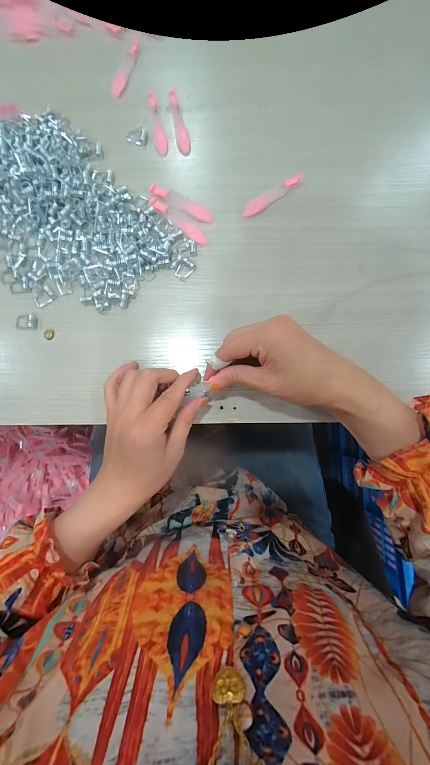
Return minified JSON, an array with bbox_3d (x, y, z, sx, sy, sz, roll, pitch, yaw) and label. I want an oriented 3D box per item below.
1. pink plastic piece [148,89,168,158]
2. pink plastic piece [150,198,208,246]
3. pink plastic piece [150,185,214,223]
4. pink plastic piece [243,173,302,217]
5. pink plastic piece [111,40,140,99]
[{"bbox_3d":[-0.067,-0.308,0.325,0.014,0.004,0.083,-8,84,-1],"label":"pink plastic piece"},{"bbox_3d":[-0.040,-0.180,0.306,0.077,0.004,0.017,42,85,4],"label":"pink plastic piece"},{"bbox_3d":[-0.037,-0.200,0.308,0.075,0.005,0.020,23,84,3],"label":"pink plastic piece"},{"bbox_3d":[0.063,-0.211,0.311,0.072,0.011,0.017,-34,85,-4],"label":"pink plastic piece"},{"bbox_3d":[-0.108,-0.380,0.336,0.018,0.004,0.080,19,84,2],"label":"pink plastic piece"}]

